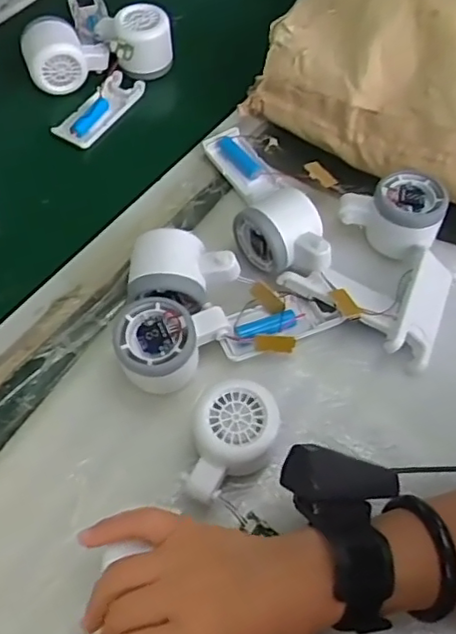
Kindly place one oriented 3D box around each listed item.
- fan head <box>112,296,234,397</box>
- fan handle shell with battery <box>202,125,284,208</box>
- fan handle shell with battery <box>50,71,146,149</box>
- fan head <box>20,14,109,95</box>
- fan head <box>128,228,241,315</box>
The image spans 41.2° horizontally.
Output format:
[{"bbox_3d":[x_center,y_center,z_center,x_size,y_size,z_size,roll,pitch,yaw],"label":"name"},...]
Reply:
[{"bbox_3d":[-0.039,0.022,0.449,0.082,0.050,0.061,-7,60,-3],"label":"fan head"},{"bbox_3d":[0.012,-0.143,0.568,0.038,0.016,0.087,-27,63,-14],"label":"fan handle shell with battery"},{"bbox_3d":[-0.129,-0.211,0.618,0.043,0.014,0.103,29,64,16],"label":"fan handle shell with battery"},{"bbox_3d":[-0.167,-0.274,0.622,0.082,0.046,0.052,-19,61,-10],"label":"fan head"},{"bbox_3d":[-0.033,-0.029,0.471,0.082,0.055,0.056,7,60,5],"label":"fan head"}]

